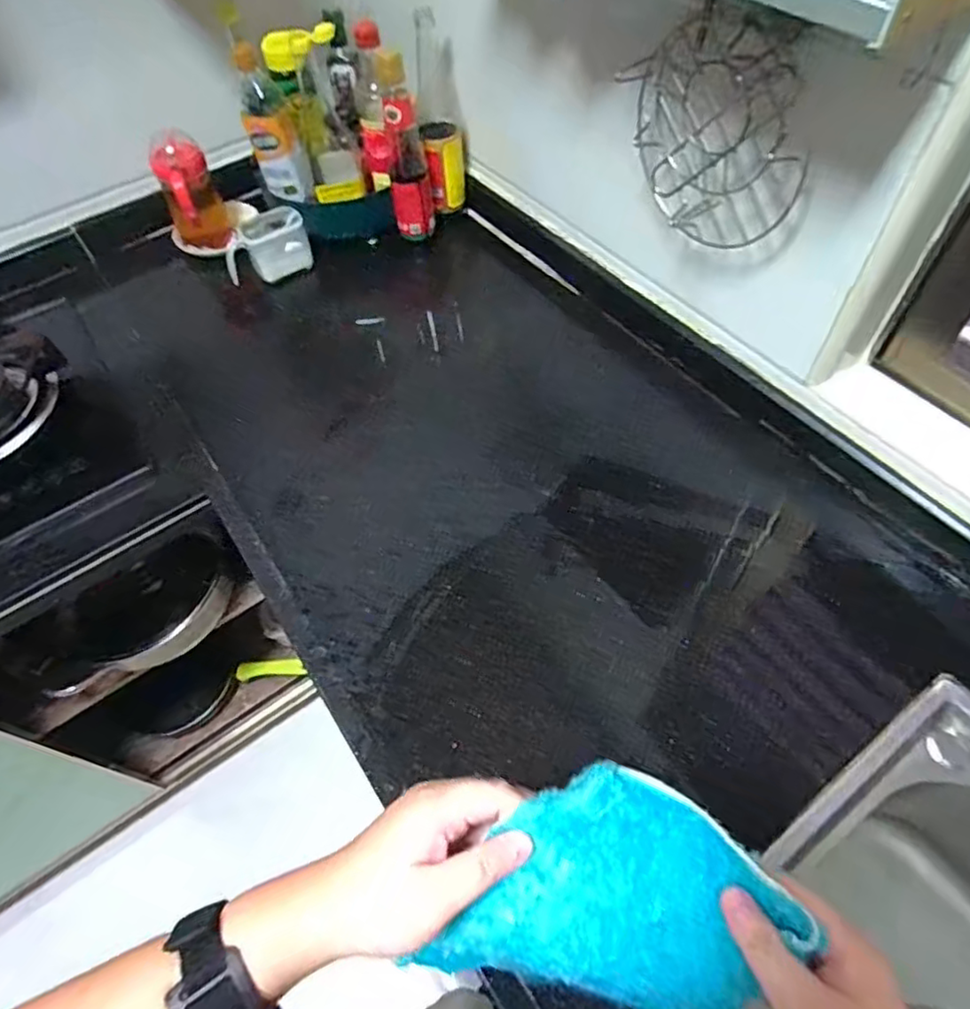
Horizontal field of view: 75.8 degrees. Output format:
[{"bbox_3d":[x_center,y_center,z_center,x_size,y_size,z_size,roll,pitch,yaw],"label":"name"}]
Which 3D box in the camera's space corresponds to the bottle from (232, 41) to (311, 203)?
[{"bbox_3d":[-0.320,-0.559,0.926,0.066,0.193,0.056,-18,57,-8],"label":"bottle"}]

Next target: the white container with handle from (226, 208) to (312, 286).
[{"bbox_3d":[-0.347,-0.404,0.991,0.125,0.085,0.060,-38,62,-19],"label":"white container with handle"}]

